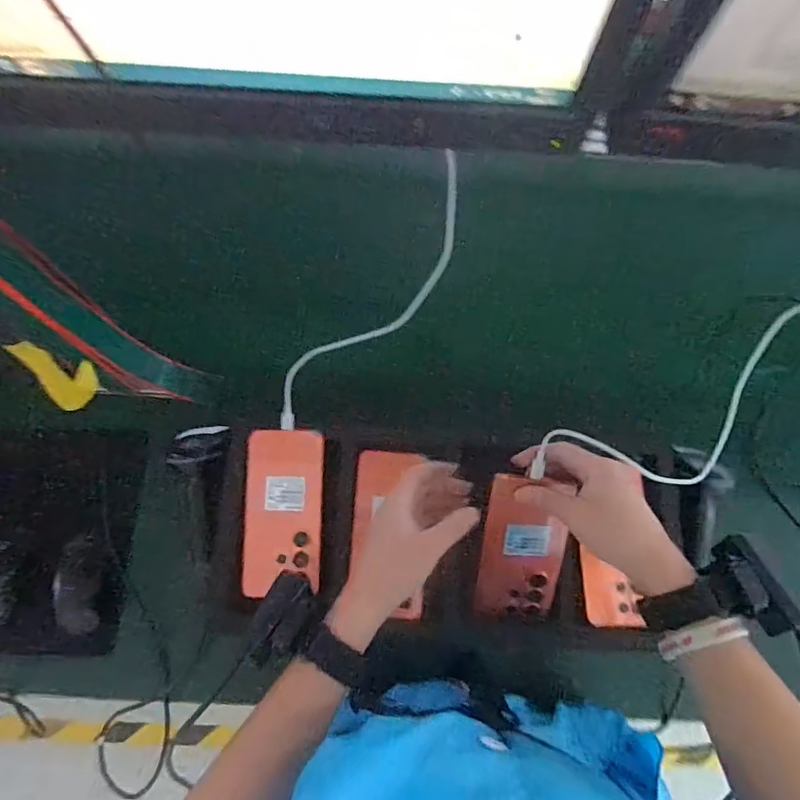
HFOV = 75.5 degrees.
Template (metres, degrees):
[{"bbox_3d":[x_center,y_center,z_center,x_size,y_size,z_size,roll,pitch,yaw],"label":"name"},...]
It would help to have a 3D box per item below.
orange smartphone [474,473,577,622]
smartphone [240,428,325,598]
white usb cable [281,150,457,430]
[{"bbox_3d":[0.119,0.143,0.494,0.078,0.016,0.163,4,115,2],"label":"orange smartphone"},{"bbox_3d":[-0.121,0.113,0.536,0.079,0.008,0.162,1,80,-3],"label":"smartphone"},{"bbox_3d":[-0.037,-0.081,0.490,0.311,0.042,0.058,-41,73,28],"label":"white usb cable"}]

